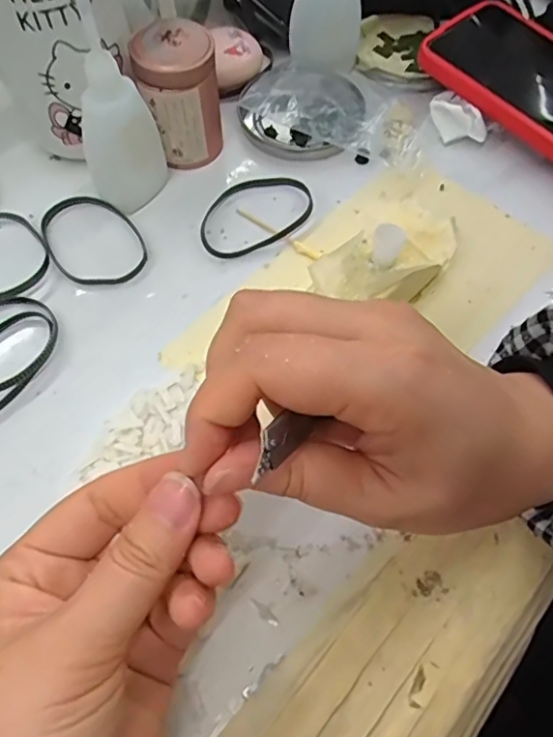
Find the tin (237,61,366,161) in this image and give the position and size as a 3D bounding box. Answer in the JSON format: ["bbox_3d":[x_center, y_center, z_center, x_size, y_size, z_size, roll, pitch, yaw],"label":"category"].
[{"bbox_3d":[0.019,-0.167,0.354,0.073,0.016,0.074,1,63,-2],"label":"tin"}]

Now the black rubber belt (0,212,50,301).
[{"bbox_3d":[-0.153,-0.060,0.302,0.055,0.004,0.062,-40,71,-20],"label":"black rubber belt"}]

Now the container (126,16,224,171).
[{"bbox_3d":[-0.055,-0.154,0.320,0.045,0.064,0.038,-13,64,-9],"label":"container"}]

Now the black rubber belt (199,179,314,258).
[{"bbox_3d":[-0.013,-0.091,0.321,0.071,0.008,0.049,-26,67,-15],"label":"black rubber belt"}]

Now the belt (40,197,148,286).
[{"bbox_3d":[-0.103,-0.072,0.311,0.048,0.004,0.069,-32,68,-17],"label":"belt"}]

